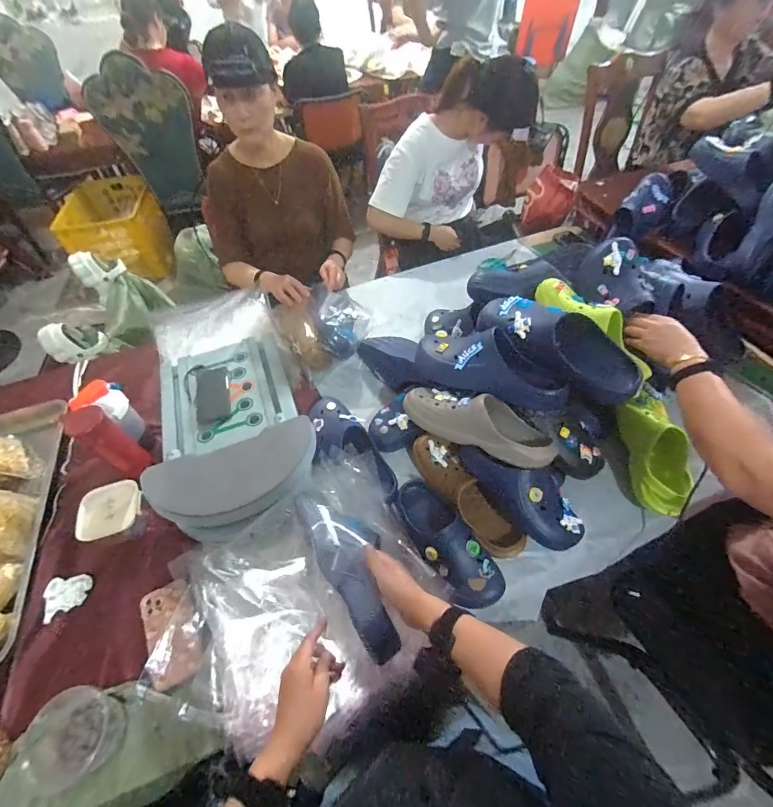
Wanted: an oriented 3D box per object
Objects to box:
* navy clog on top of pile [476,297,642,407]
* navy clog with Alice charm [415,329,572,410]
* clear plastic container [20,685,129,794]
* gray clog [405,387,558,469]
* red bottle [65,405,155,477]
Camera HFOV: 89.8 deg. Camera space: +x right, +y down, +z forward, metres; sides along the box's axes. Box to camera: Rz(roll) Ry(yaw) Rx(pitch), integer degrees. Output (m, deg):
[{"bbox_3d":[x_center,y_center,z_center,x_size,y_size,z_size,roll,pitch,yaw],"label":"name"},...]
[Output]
[{"bbox_3d":[0.303,-0.115,0.701,0.100,0.117,0.301,-33,57,-20],"label":"navy clog on top of pile"},{"bbox_3d":[0.194,-0.065,0.747,0.297,0.102,0.108,20,56,19],"label":"navy clog with Alice charm"},{"bbox_3d":[-0.465,0.498,0.573,0.115,0.059,0.122,8,53,10],"label":"clear plastic container"},{"bbox_3d":[0.177,0.017,0.722,0.283,0.079,0.126,24,58,21],"label":"gray clog"},{"bbox_3d":[-0.550,0.080,0.776,0.061,0.181,0.064,17,55,16],"label":"red bottle"}]

